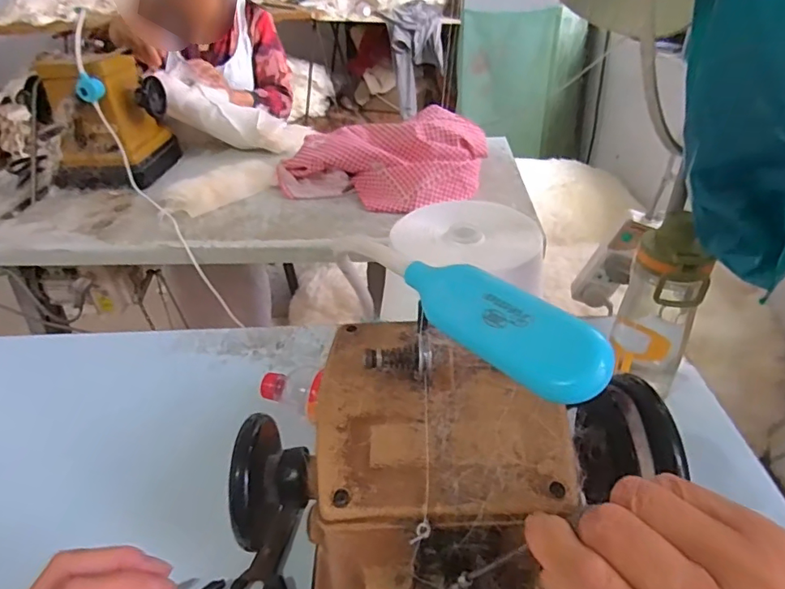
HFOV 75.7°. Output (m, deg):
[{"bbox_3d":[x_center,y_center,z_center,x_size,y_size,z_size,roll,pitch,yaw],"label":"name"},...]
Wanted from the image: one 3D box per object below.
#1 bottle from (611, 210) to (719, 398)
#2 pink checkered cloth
[{"bbox_3d":[0.270,0.021,0.517,0.069,0.190,0.065,20,42,29],"label":"bottle"},{"bbox_3d":[-0.024,-0.285,1.037,0.400,0.120,0.240,9,38,17],"label":"pink checkered cloth"}]

